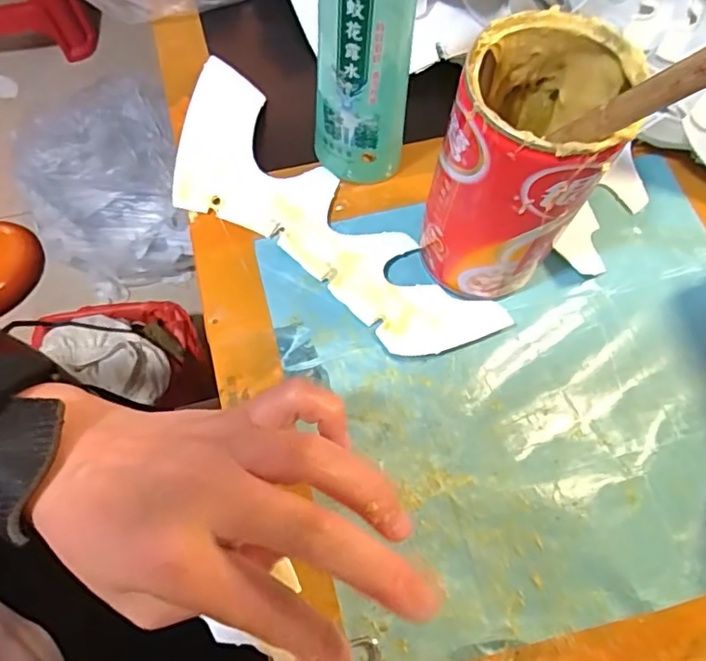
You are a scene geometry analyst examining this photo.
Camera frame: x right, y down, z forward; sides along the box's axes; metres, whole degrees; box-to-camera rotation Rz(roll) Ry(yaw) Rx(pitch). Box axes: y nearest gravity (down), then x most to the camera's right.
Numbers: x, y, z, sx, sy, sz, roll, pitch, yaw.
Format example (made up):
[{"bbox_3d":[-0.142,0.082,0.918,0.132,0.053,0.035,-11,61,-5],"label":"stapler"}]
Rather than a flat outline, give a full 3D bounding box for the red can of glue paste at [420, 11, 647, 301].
[{"bbox_3d":[0.068,-0.068,0.255,0.059,0.121,0.063,1,69,-2],"label":"red can of glue paste"}]

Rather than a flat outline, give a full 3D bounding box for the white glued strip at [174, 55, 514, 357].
[{"bbox_3d":[-0.025,-0.057,0.311,0.074,0.010,0.218,-42,76,-12],"label":"white glued strip"}]

